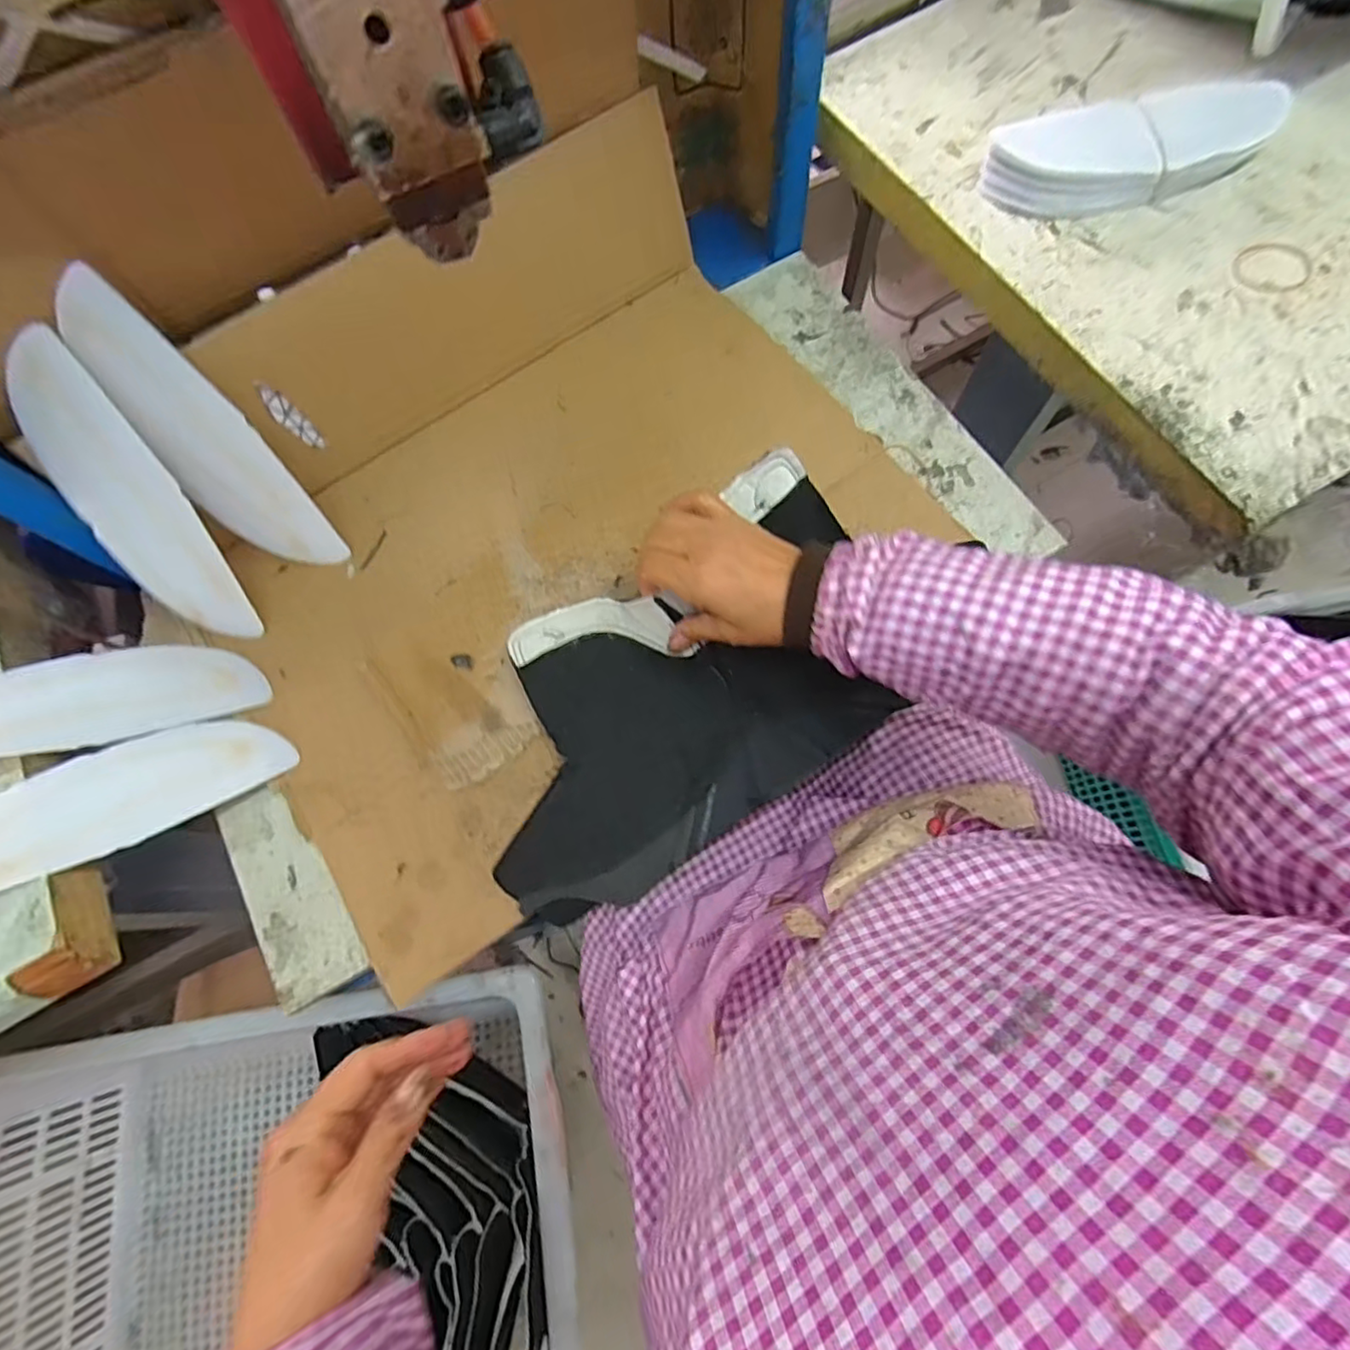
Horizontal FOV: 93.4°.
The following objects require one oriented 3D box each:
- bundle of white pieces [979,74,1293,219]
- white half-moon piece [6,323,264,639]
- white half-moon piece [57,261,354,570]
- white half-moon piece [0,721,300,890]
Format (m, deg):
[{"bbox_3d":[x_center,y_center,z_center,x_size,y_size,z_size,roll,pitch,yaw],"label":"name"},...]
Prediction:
[{"bbox_3d":[0.360,-0.407,0.493,0.234,0.040,0.074,-15,73,-2],"label":"bundle of white pieces"},{"bbox_3d":[-0.386,-0.118,0.452,0.071,0.019,0.213,-25,116,-5],"label":"white half-moon piece"},{"bbox_3d":[-0.340,-0.165,0.459,0.075,0.215,0.013,-22,36,11],"label":"white half-moon piece"},{"bbox_3d":[-0.383,0.081,0.431,0.211,0.019,0.077,-24,72,-29],"label":"white half-moon piece"}]

